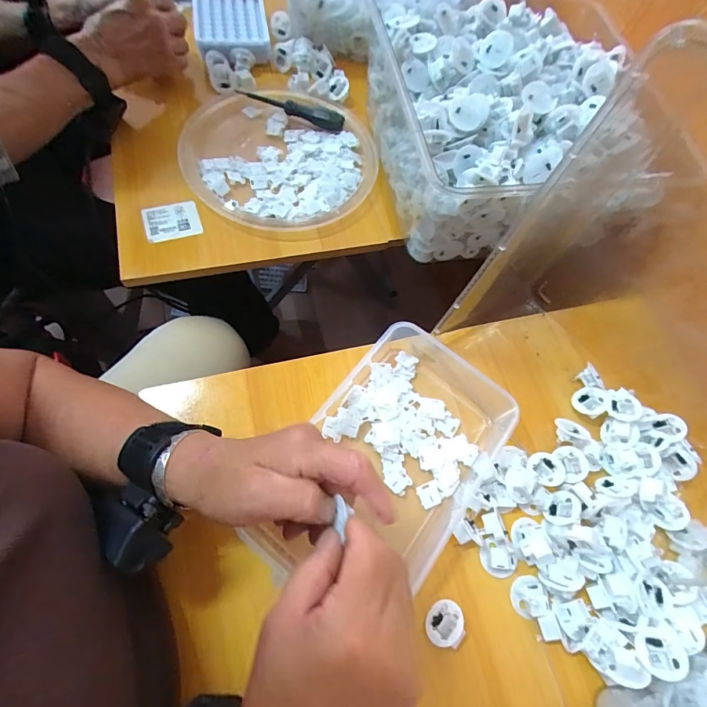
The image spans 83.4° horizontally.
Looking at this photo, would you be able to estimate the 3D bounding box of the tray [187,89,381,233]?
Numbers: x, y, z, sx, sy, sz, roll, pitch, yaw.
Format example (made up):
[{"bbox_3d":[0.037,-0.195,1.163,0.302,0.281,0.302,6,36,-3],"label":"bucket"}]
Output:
[{"bbox_3d":[-0.090,-0.248,0.513,0.233,0.044,0.236,1,66,-3],"label":"tray"}]

